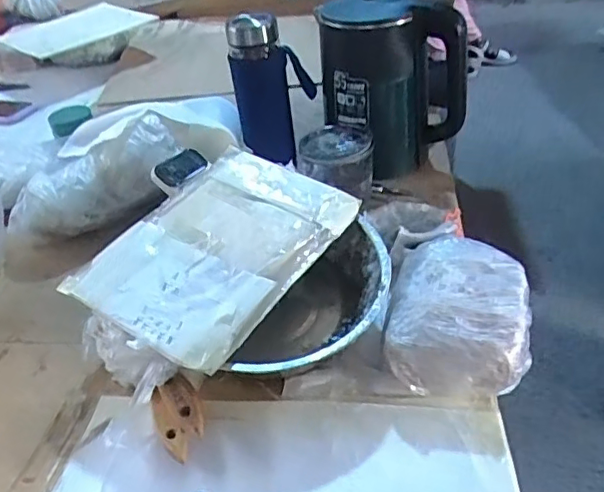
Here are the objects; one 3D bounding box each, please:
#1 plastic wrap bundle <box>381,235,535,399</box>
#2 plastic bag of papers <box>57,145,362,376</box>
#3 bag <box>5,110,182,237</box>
[{"bbox_3d":[0.139,0.060,0.518,0.117,0.071,0.142,3,40,11],"label":"plastic wrap bundle"},{"bbox_3d":[-0.081,-0.006,0.547,0.182,0.030,0.237,21,46,30],"label":"plastic bag of papers"},{"bbox_3d":[-0.263,-0.087,0.733,0.237,0.074,0.100,-38,47,-19],"label":"bag"}]

